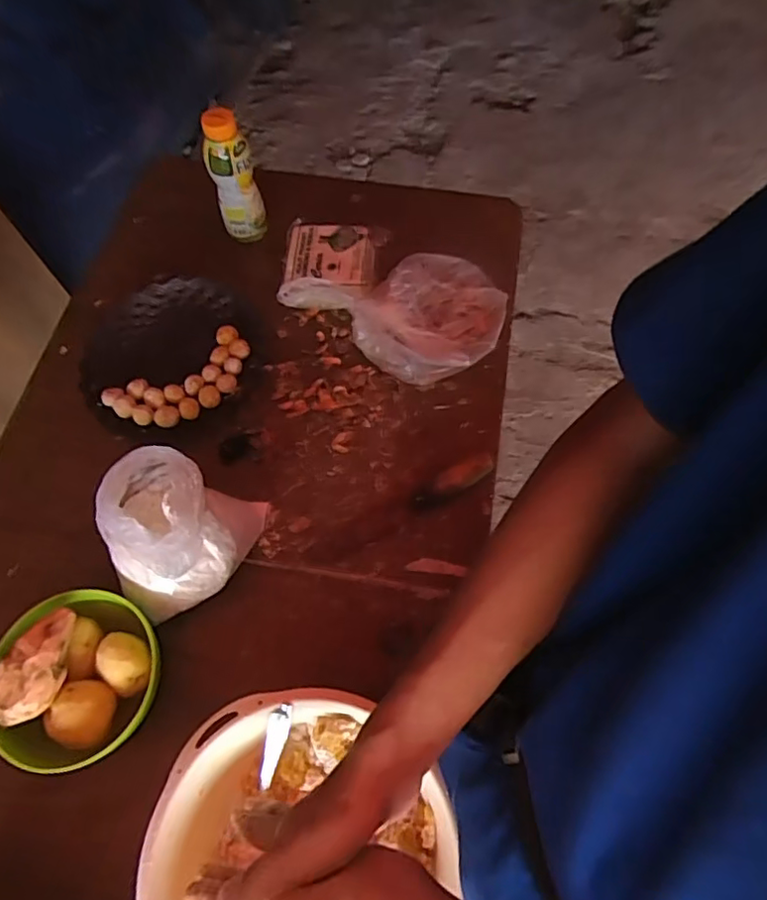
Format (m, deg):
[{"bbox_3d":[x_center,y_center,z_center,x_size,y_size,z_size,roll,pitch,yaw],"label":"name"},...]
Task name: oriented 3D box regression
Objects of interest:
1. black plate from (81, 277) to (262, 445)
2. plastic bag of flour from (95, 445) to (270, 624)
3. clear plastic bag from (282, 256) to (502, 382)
[{"bbox_3d":[-0.265,-0.123,0.752,0.209,0.034,0.221,-1,63,2],"label":"black plate"},{"bbox_3d":[-0.199,0.085,0.579,0.126,0.153,0.128,-4,63,1],"label":"plastic bag of flour"},{"bbox_3d":[0.026,-0.167,0.749,0.272,0.051,0.172,-14,64,-5],"label":"clear plastic bag"}]

